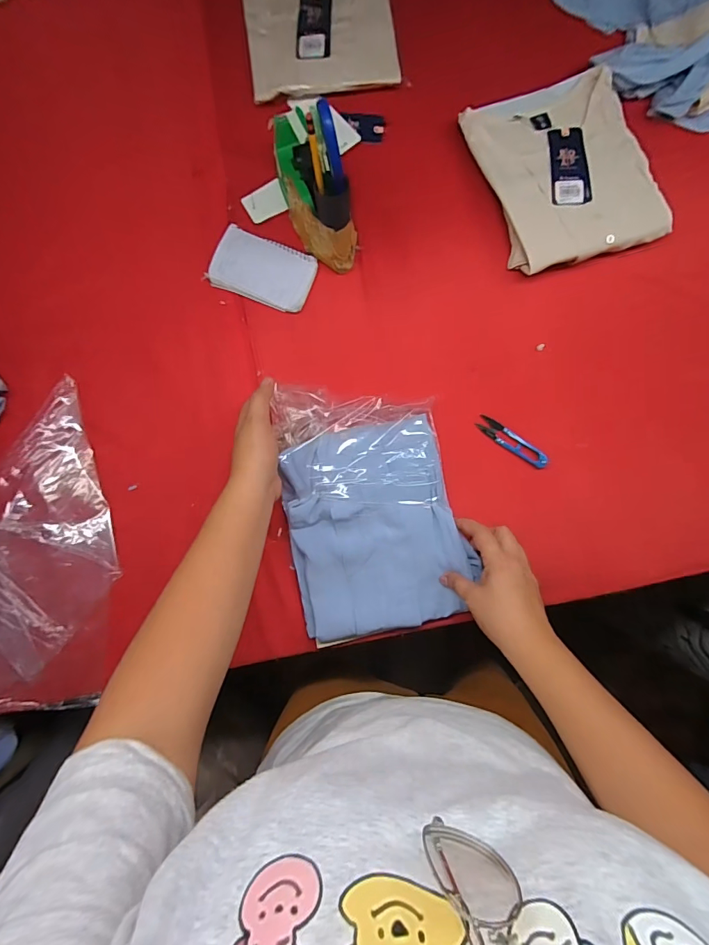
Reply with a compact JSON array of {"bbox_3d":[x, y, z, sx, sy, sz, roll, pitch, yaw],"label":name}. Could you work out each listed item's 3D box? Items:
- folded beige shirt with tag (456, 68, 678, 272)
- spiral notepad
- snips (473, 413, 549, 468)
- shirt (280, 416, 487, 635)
[{"bbox_3d":[0.285,-0.405,0.576,0.211,0.035,0.246,-19,79,-3],"label":"folded beige shirt with tag"},{"bbox_3d":[-0.125,-0.276,0.579,0.133,0.011,0.083,21,94,-2],"label":"spiral notepad"},{"bbox_3d":[0.208,-0.039,0.557,0.105,0.016,0.023,33,81,6],"label":"snips"},{"bbox_3d":[0.026,0.065,0.517,0.207,0.055,0.243,-10,79,-1],"label":"shirt"}]

